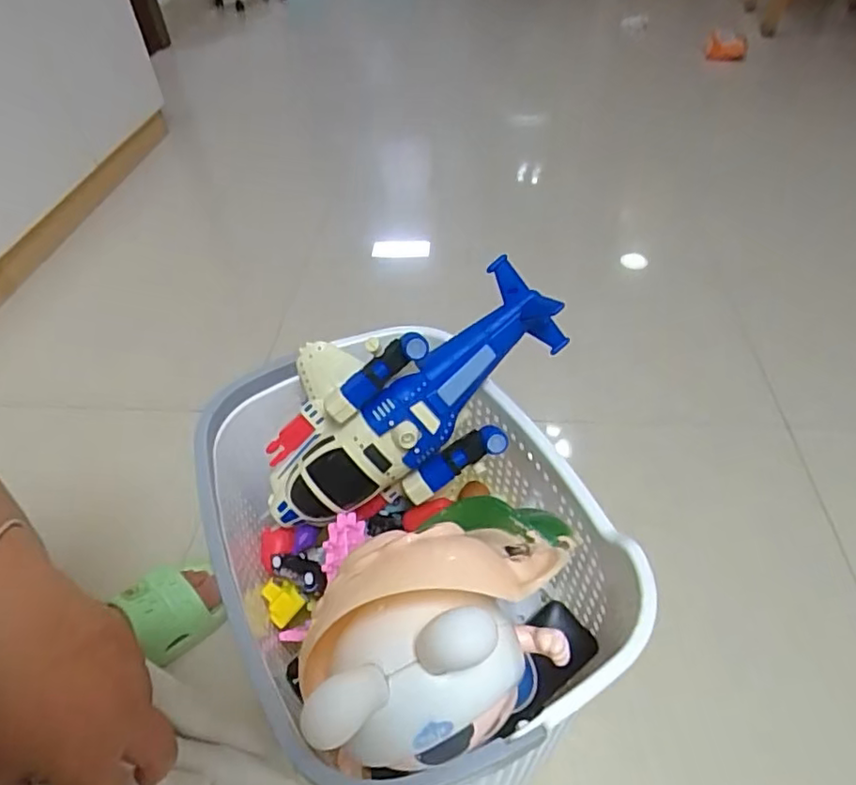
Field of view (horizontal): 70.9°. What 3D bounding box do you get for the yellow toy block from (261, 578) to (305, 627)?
[{"bbox_3d":[-0.116,0.164,0.471,0.033,0.013,0.026,30,54,30],"label":"yellow toy block"}]

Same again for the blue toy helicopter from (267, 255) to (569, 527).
[{"bbox_3d":[-0.021,0.008,0.487,0.285,0.110,0.118,-37,49,0],"label":"blue toy helicopter"}]

